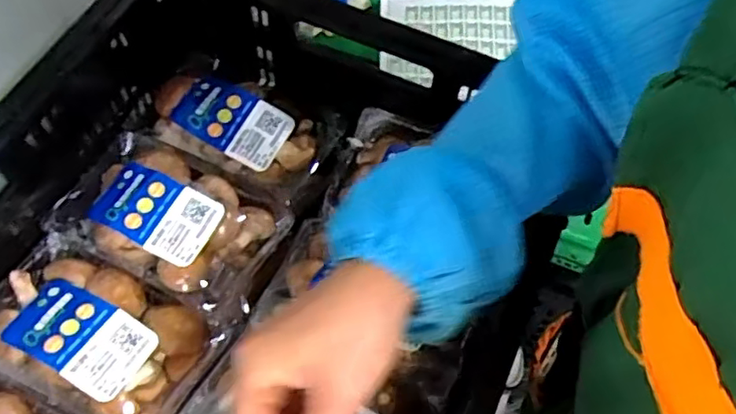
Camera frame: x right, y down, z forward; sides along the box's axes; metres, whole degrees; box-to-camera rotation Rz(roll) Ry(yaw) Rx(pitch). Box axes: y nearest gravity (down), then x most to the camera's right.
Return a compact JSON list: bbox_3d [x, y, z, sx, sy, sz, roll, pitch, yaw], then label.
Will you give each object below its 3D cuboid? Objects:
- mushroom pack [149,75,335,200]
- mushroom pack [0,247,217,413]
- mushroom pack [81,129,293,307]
[{"bbox_3d":[-0.124,-0.070,0.595,0.165,0.064,0.096,14,61,8],"label":"mushroom pack"},{"bbox_3d":[-0.219,0.103,0.495,0.176,0.072,0.114,21,63,12],"label":"mushroom pack"},{"bbox_3d":[-0.169,0.009,0.546,0.179,0.070,0.116,24,63,14],"label":"mushroom pack"}]

